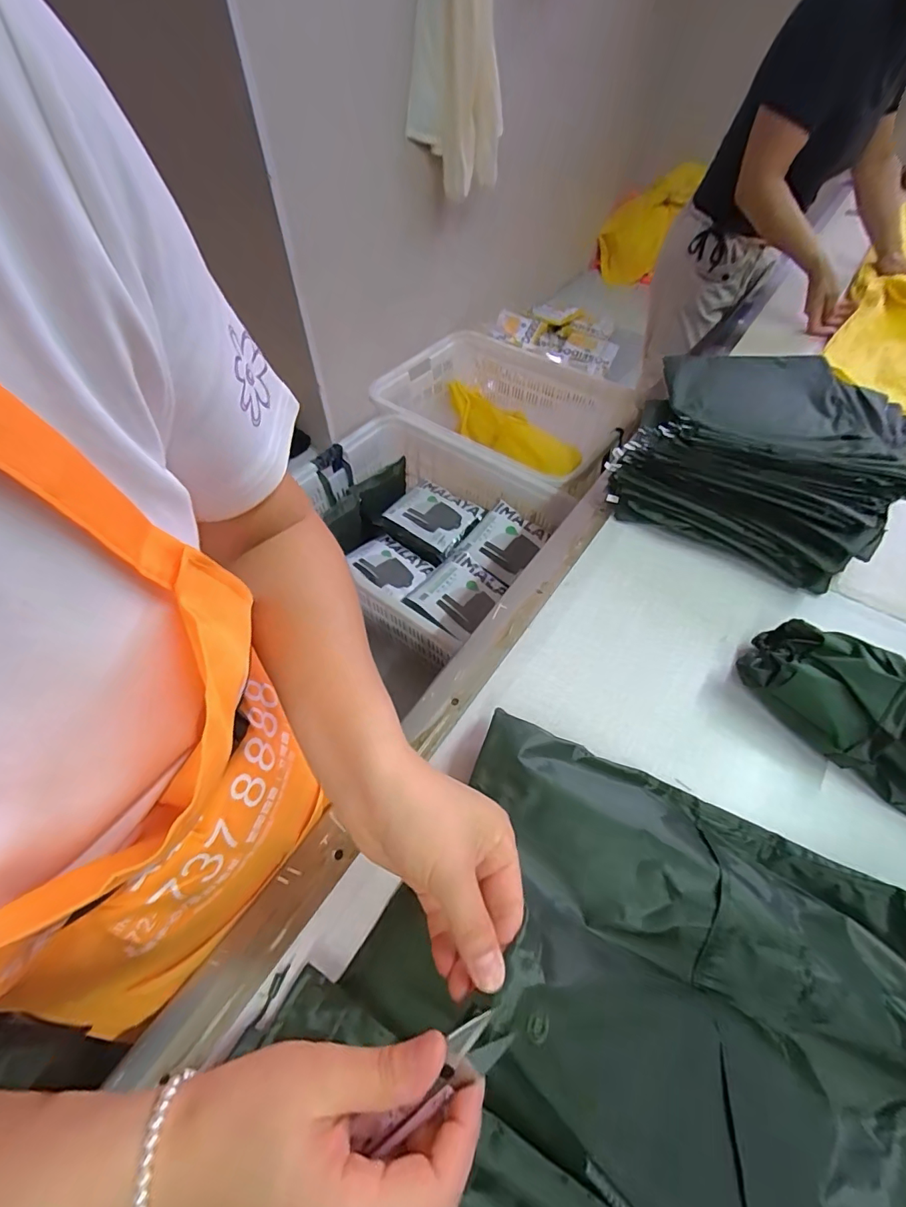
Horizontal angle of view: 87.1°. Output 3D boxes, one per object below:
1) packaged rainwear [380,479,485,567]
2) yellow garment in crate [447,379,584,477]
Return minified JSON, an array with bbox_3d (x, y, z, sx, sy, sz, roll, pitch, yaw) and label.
[{"bbox_3d":[-0.069,-0.269,1.502,0.272,0.062,0.248,27,59,18],"label":"packaged rainwear"},{"bbox_3d":[0.195,-0.623,1.721,0.112,0.138,0.547,-38,63,-24],"label":"yellow garment in crate"}]

